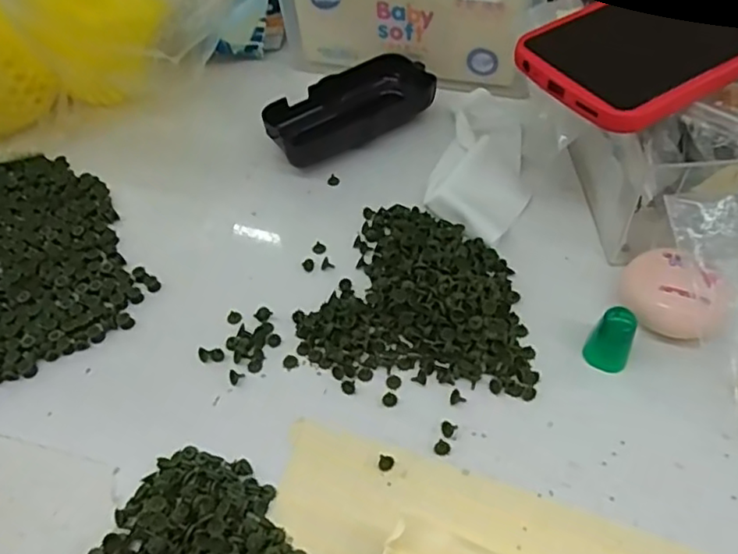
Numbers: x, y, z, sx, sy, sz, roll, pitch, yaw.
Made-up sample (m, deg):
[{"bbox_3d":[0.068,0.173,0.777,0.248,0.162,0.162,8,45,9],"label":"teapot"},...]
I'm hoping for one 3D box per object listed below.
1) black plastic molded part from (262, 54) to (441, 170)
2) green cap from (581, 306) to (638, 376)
[{"bbox_3d":[-0.013,-0.108,0.403,0.106,0.023,0.050,-27,56,-16],"label":"black plastic molded part"},{"bbox_3d":[0.112,0.029,0.287,0.019,0.029,0.017,28,59,23],"label":"green cap"}]

